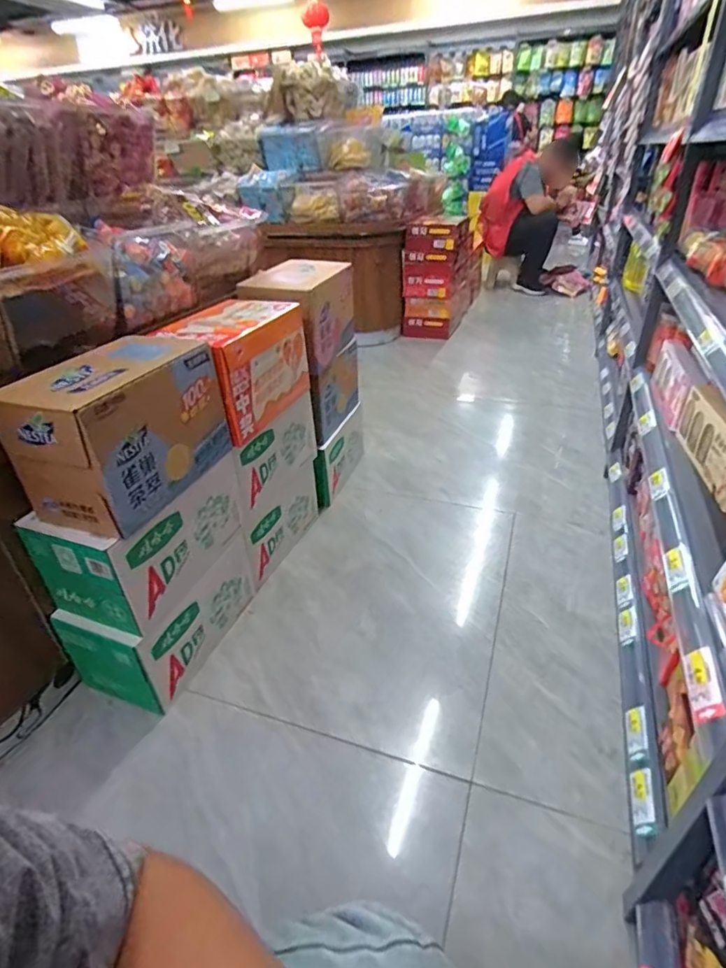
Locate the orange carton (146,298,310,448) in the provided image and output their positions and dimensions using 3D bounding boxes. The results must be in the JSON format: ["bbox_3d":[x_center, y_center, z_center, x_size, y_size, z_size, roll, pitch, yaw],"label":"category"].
[{"bbox_3d":[-0.289,-0.265,1.113,0.206,0.198,0.352,9,35,18],"label":"orange carton"}]

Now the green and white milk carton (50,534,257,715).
[{"bbox_3d":[-0.416,0.250,1.042,0.213,0.183,0.316,9,35,18],"label":"green and white milk carton"}]

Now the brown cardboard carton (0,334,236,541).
[{"bbox_3d":[-0.394,-0.101,0.851,0.184,0.208,0.323,7,34,15],"label":"brown cardboard carton"}]

